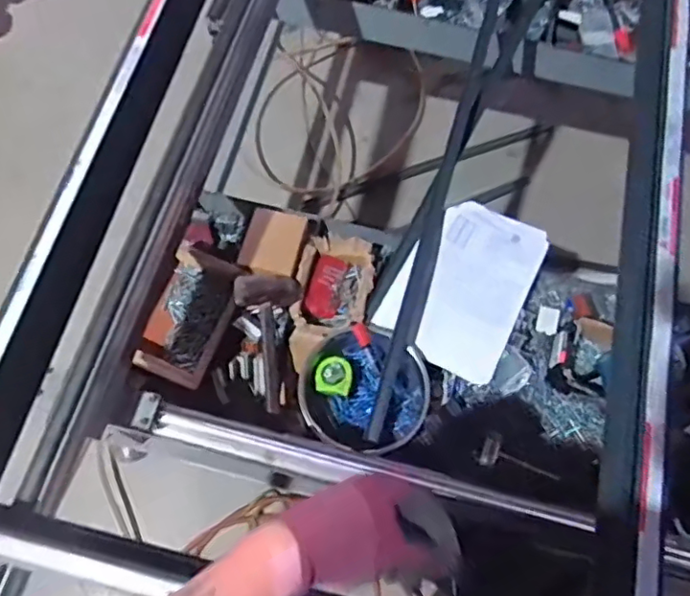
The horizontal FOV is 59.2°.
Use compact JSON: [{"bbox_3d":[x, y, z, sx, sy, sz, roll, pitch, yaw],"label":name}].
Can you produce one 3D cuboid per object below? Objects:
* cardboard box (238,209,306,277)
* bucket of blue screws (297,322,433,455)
[{"bbox_3d":[-0.132,-0.096,1.121,0.110,0.046,0.133,11,70,3],"label":"cardboard box"},{"bbox_3d":[0.032,0.161,1.036,0.214,0.107,0.204,0,70,-1],"label":"bucket of blue screws"}]

